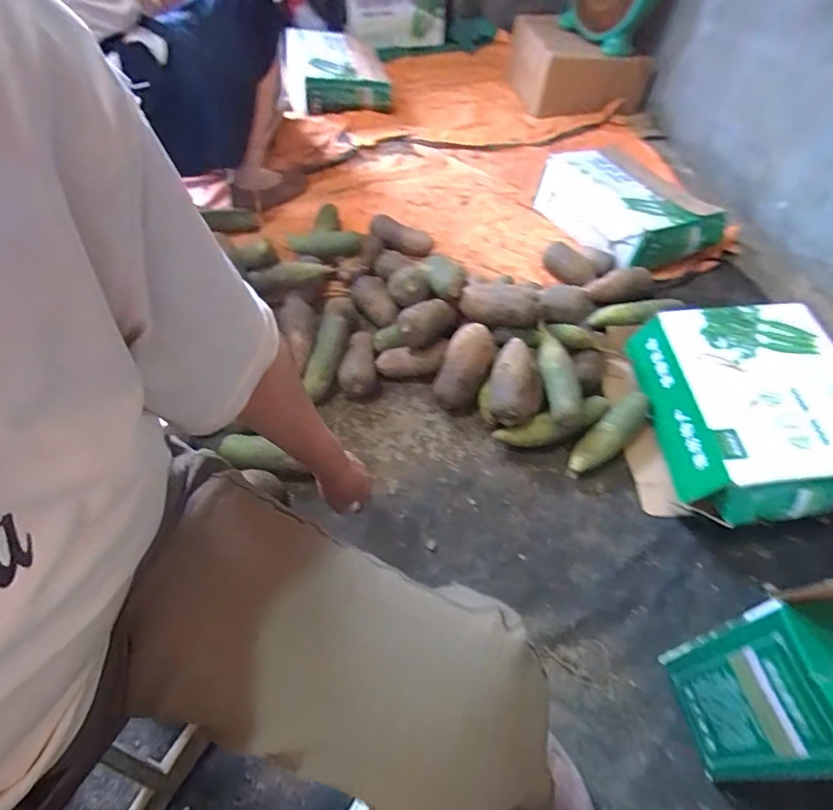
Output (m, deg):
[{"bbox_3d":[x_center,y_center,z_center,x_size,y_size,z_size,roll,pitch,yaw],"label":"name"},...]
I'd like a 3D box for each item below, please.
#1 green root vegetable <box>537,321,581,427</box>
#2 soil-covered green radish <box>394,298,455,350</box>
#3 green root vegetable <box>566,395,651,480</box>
[{"bbox_3d":[0.250,-0.053,0.890,0.053,0.049,0.194,-4,55,-5],"label":"green root vegetable"},{"bbox_3d":[0.022,-0.157,0.941,0.128,0.072,0.069,-37,64,-25],"label":"soil-covered green radish"},{"bbox_3d":[0.341,0.052,0.879,0.211,0.044,0.057,-35,63,-24],"label":"green root vegetable"}]

